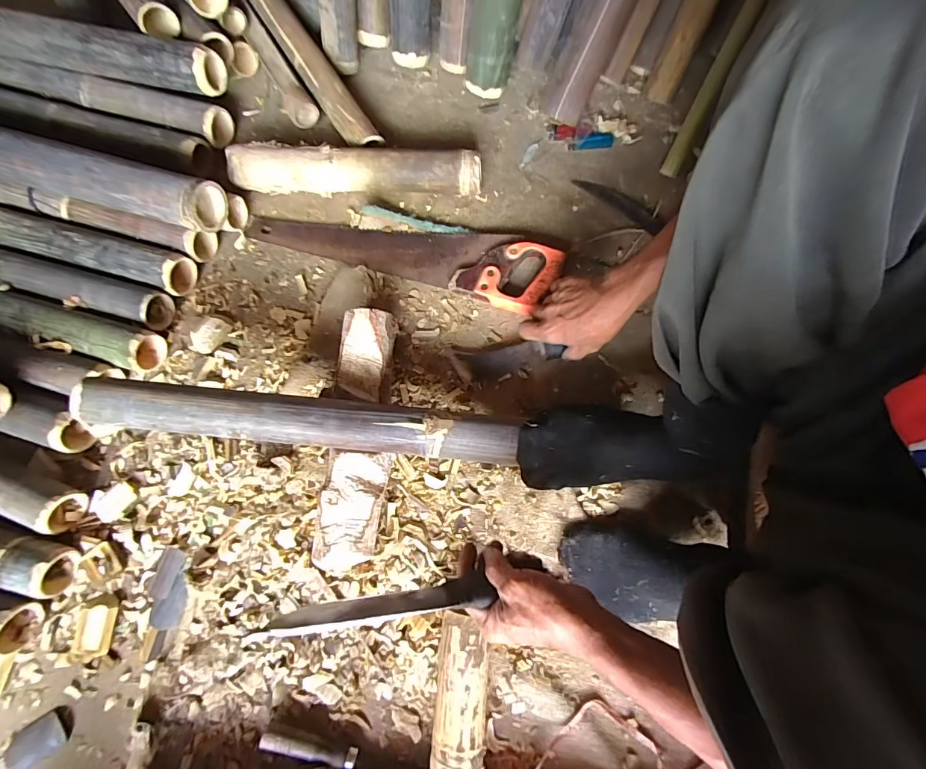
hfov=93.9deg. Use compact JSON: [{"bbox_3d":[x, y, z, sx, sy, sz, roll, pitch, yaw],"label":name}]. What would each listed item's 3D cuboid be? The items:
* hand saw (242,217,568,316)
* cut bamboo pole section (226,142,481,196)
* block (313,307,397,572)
[{"bbox_3d":[-0.099,-0.228,0.689,0.496,0.032,0.117,18,74,8],"label":"hand saw"},{"bbox_3d":[-0.175,-0.349,0.710,0.403,0.067,0.054,2,73,3],"label":"cut bamboo pole section"},{"bbox_3d":[-0.133,0.065,0.576,0.077,0.066,0.329,2,73,3],"label":"block"}]

